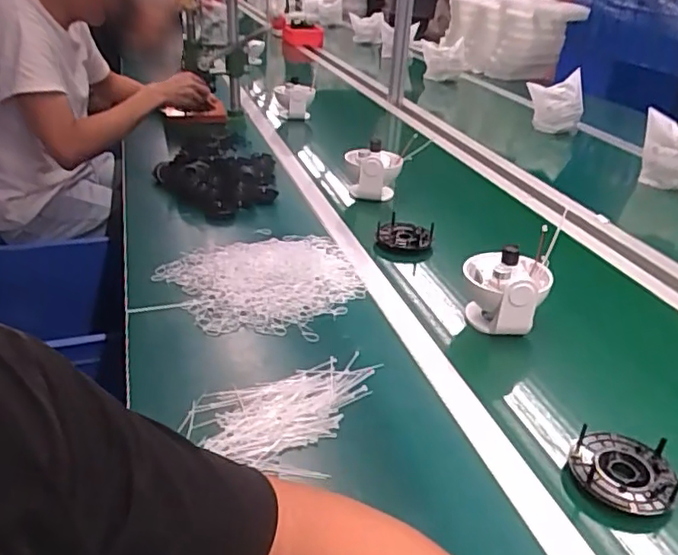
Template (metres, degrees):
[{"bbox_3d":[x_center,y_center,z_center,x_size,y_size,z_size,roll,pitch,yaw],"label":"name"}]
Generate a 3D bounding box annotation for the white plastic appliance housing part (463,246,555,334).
[{"bbox_3d":[0.236,0.018,0.842,0.116,0.108,0.105,3,29,7],"label":"white plastic appliance housing part"}]

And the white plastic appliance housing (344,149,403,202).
[{"bbox_3d":[0.075,-0.209,1.267,0.117,0.130,0.088,2,29,4],"label":"white plastic appliance housing"}]

